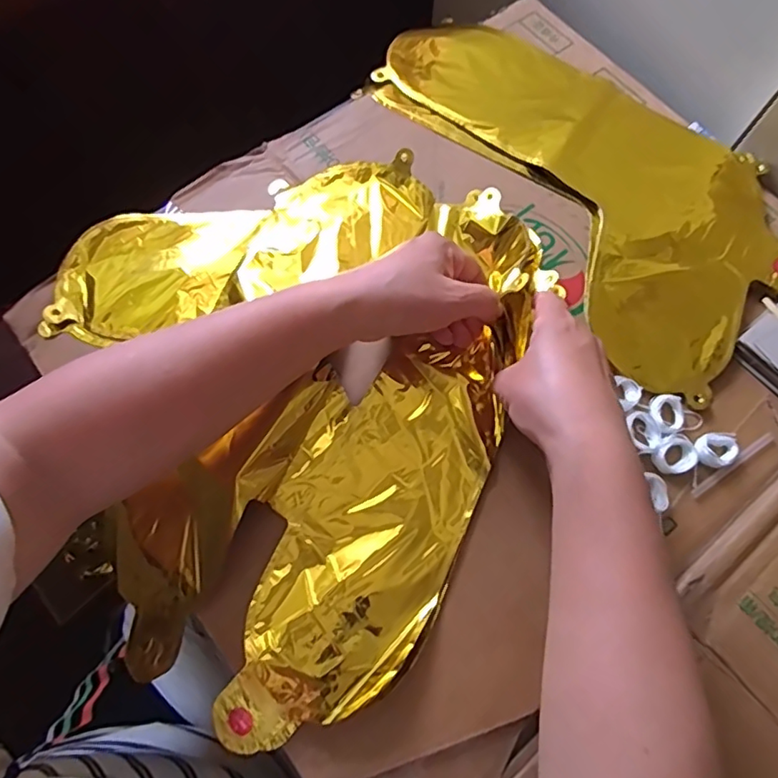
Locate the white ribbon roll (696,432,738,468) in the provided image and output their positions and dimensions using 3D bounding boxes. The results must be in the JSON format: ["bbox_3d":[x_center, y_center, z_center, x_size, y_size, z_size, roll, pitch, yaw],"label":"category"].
[{"bbox_3d":[0.235,0.044,0.399,0.029,0.009,0.025,-30,74,-11],"label":"white ribbon roll"}]

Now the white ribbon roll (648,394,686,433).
[{"bbox_3d":[0.203,0.016,0.402,0.026,0.004,0.027,1,71,-2],"label":"white ribbon roll"}]

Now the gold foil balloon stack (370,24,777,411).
[{"bbox_3d":[0.168,-0.195,0.476,0.211,0.016,0.394,-36,76,-13],"label":"gold foil balloon stack"}]

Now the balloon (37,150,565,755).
[{"bbox_3d":[-0.041,0.001,0.403,0.350,0.042,0.379,-21,73,-9],"label":"balloon"}]

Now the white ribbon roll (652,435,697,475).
[{"bbox_3d":[0.204,0.047,0.396,0.033,0.006,0.025,-13,72,-6],"label":"white ribbon roll"}]

